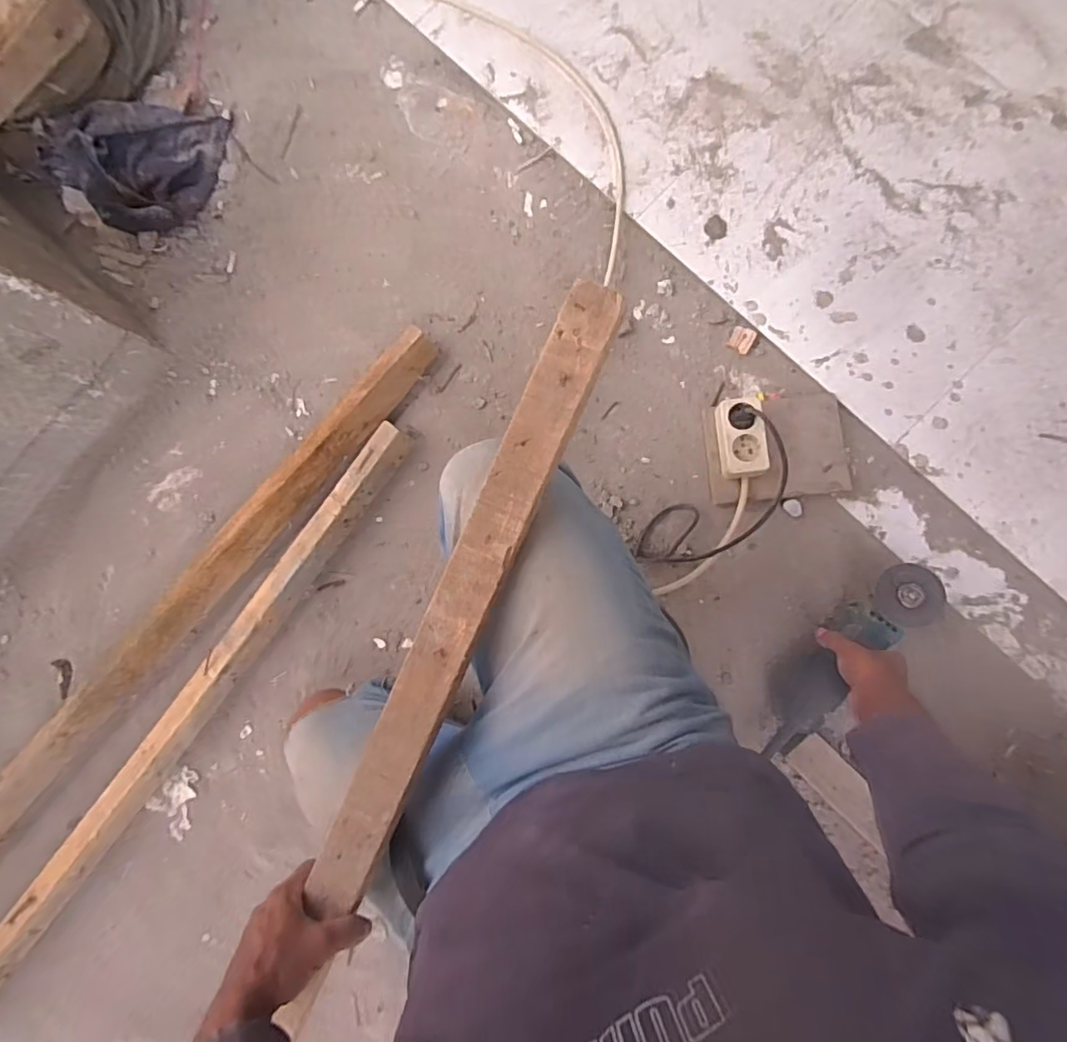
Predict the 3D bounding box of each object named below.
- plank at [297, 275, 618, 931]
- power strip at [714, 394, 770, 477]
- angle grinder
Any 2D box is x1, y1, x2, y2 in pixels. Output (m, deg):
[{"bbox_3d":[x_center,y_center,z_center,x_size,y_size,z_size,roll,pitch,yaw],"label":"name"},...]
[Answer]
[{"bbox_3d":[-0.065,0.078,0.512,0.055,0.023,0.598,25,95,8],"label":"plank"},{"bbox_3d":[0.288,-0.115,0.775,0.058,0.032,0.105,-7,85,6],"label":"power strip"},{"bbox_3d":[0.404,0.181,0.746,0.078,0.075,0.301,42,98,8],"label":"angle grinder"}]

